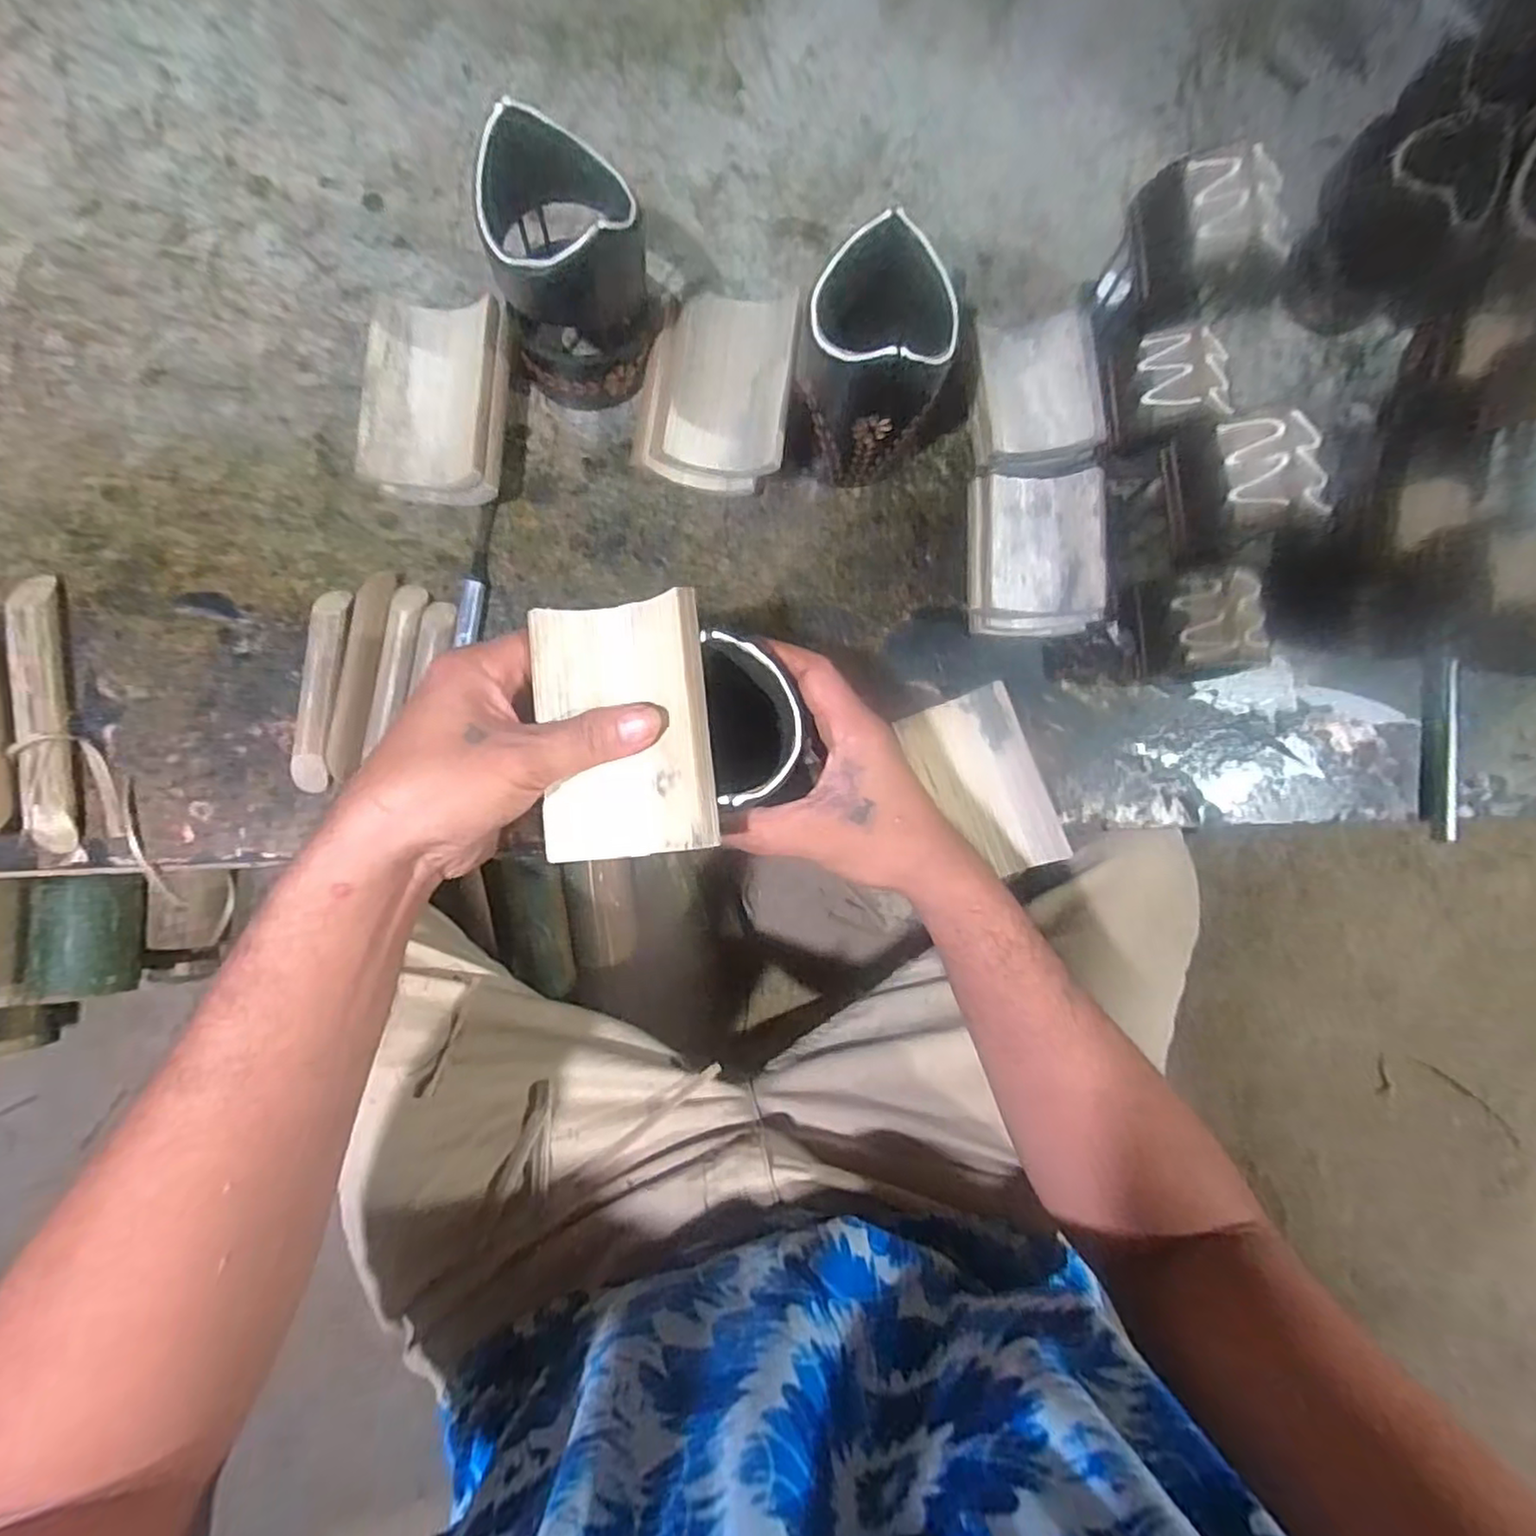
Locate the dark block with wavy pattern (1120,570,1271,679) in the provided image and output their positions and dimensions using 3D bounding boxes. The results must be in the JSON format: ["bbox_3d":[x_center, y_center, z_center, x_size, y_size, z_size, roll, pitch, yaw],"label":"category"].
[{"bbox_3d":[0.258,-0.084,0.428,0.066,0.072,0.063,-8,86,-5],"label":"dark block with wavy pattern"}]

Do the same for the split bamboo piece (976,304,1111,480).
[{"bbox_3d":[0.170,-0.236,0.445,0.078,0.037,0.095,-9,90,7],"label":"split bamboo piece"}]

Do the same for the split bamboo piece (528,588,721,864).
[{"bbox_3d":[-0.064,-0.019,0.308,0.075,0.017,0.114,-6,86,-4],"label":"split bamboo piece"}]

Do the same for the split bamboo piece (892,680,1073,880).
[{"bbox_3d":[0.133,0.012,0.432,0.065,0.028,0.114,-21,87,-5],"label":"split bamboo piece"}]

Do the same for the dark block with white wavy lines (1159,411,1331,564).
[{"bbox_3d":[0.256,-0.155,0.373,0.059,0.052,0.066,-10,83,-6],"label":"dark block with white wavy lines"}]

